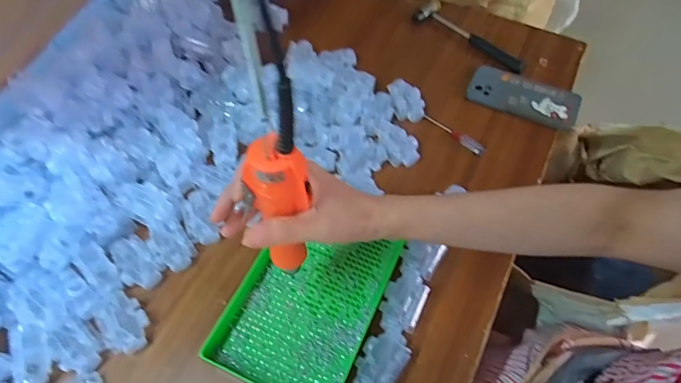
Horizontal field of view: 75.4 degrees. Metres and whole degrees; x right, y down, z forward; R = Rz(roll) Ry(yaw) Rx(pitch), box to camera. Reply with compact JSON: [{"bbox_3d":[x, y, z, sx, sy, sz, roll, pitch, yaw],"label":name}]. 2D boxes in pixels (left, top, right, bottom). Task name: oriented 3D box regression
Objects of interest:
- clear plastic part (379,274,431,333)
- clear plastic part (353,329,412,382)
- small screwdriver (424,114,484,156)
[{"bbox_3d":[0.071,0.126,0.500,0.046,0.020,0.066,23,61,13],"label":"clear plastic part"},{"bbox_3d":[0.043,0.182,0.471,0.045,0.017,0.068,32,63,18],"label":"clear plastic part"},{"bbox_3d":[0.167,-0.085,0.645,0.100,0.012,0.016,39,65,21],"label":"small screwdriver"}]

